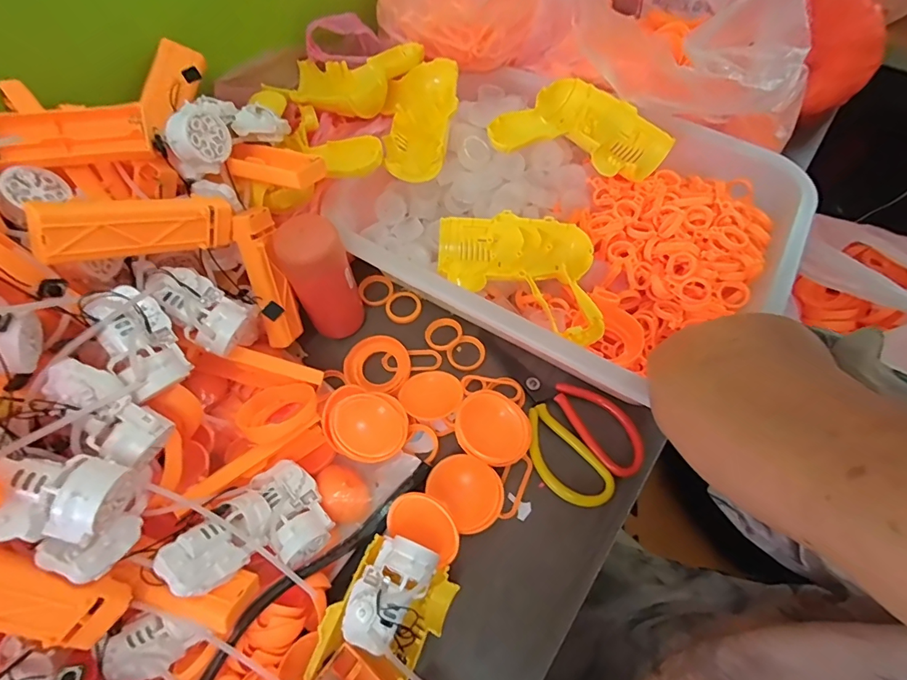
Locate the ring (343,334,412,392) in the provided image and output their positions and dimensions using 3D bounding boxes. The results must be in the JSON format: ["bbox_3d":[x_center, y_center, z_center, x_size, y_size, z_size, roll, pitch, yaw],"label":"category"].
[{"bbox_3d":[-0.069,0.022,0.413,0.056,0.012,0.051,0,61,0],"label":"ring"}]

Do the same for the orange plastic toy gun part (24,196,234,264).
[{"bbox_3d":[-0.195,-0.072,0.285,0.014,0.031,0.112,36,32,19],"label":"orange plastic toy gun part"}]

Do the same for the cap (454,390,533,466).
[{"bbox_3d":[0.032,0.071,0.364,0.062,0.013,0.058,11,56,-16],"label":"cap"}]

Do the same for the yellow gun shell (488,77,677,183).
[{"bbox_3d":[0.124,-0.201,0.443,0.157,0.042,0.106,17,62,10],"label":"yellow gun shell"}]

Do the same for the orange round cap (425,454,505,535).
[{"bbox_3d":[0.011,0.116,0.349,0.047,0.014,0.057,-39,67,-19],"label":"orange round cap"}]

